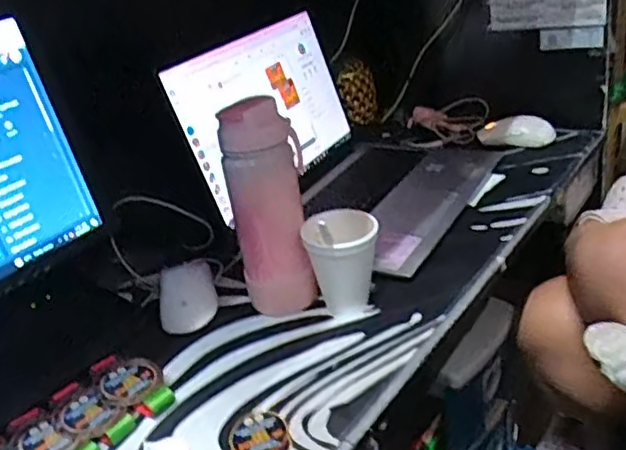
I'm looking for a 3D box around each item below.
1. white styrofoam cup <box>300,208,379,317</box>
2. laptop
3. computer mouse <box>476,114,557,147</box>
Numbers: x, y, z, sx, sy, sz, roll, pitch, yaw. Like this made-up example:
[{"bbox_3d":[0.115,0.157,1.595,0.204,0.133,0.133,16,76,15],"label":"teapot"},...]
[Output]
[{"bbox_3d":[0.029,0.034,0.659,0.072,0.100,0.071,-3,32,2],"label":"white styrofoam cup"},{"bbox_3d":[0.051,-0.147,0.867,0.339,0.185,0.358,15,37,28],"label":"laptop"},{"bbox_3d":[0.315,-0.150,0.999,0.116,0.038,0.051,8,32,32],"label":"computer mouse"}]

